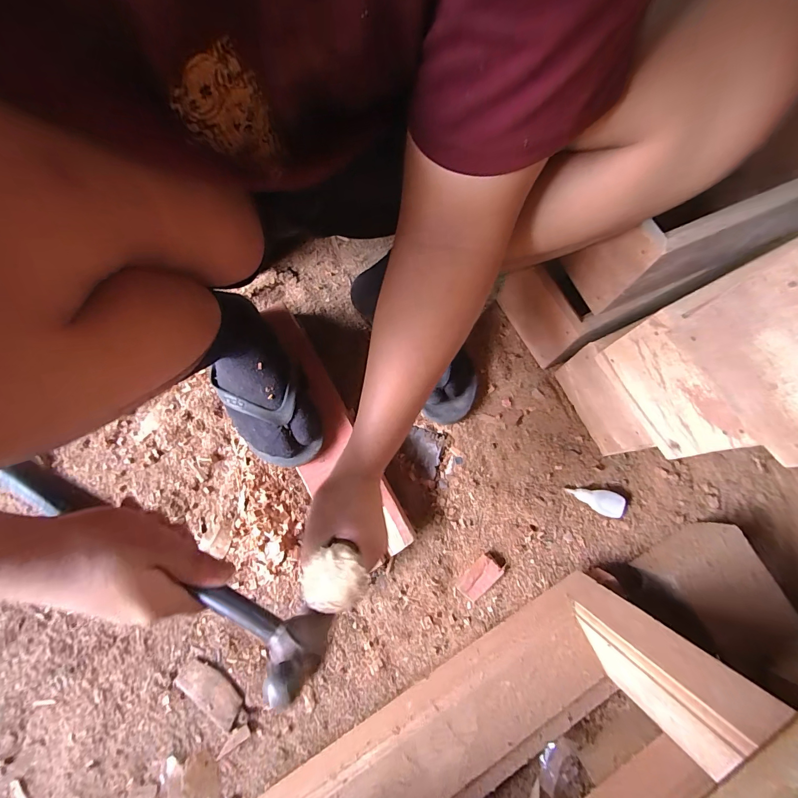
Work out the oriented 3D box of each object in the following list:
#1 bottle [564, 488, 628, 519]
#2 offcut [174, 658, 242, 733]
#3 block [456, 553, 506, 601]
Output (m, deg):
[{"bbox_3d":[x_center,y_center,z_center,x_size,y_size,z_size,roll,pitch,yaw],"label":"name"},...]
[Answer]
[{"bbox_3d":[0.290,0.149,0.535,0.079,0.015,0.034,15,72,6],"label":"bottle"},{"bbox_3d":[-0.238,0.369,0.458,0.088,0.011,0.038,34,75,11],"label":"offcut"},{"bbox_3d":[0.115,0.247,0.507,0.069,0.009,0.036,-41,75,-12],"label":"block"}]

